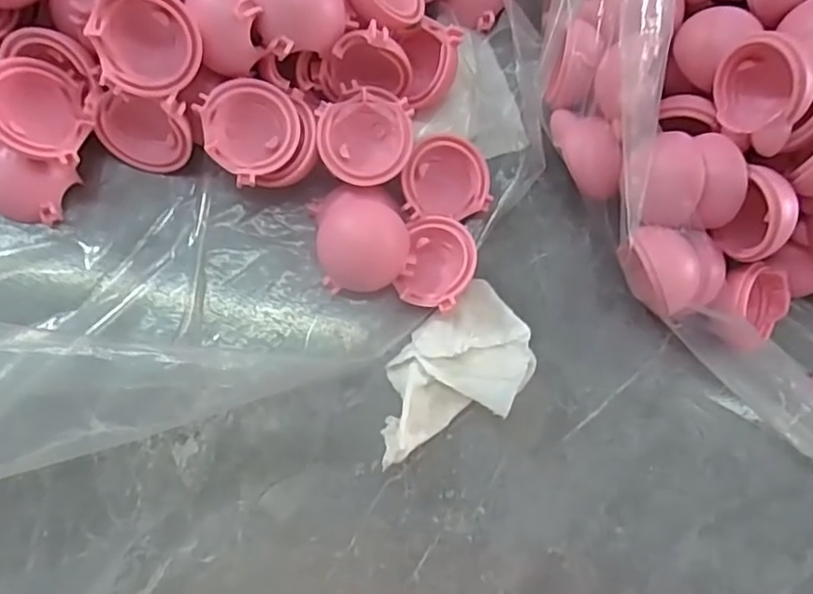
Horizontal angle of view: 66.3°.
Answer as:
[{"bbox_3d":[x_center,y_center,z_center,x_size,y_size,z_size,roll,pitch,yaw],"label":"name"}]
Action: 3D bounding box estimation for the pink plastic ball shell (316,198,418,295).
[{"bbox_3d":[-0.014,-0.016,0.202,0.029,0.012,0.029,2,78,-9],"label":"pink plastic ball shell"}]

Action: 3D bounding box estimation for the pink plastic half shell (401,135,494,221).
[{"bbox_3d":[0.013,-0.039,0.208,0.029,0.014,0.026,-3,79,-10],"label":"pink plastic half shell"}]

